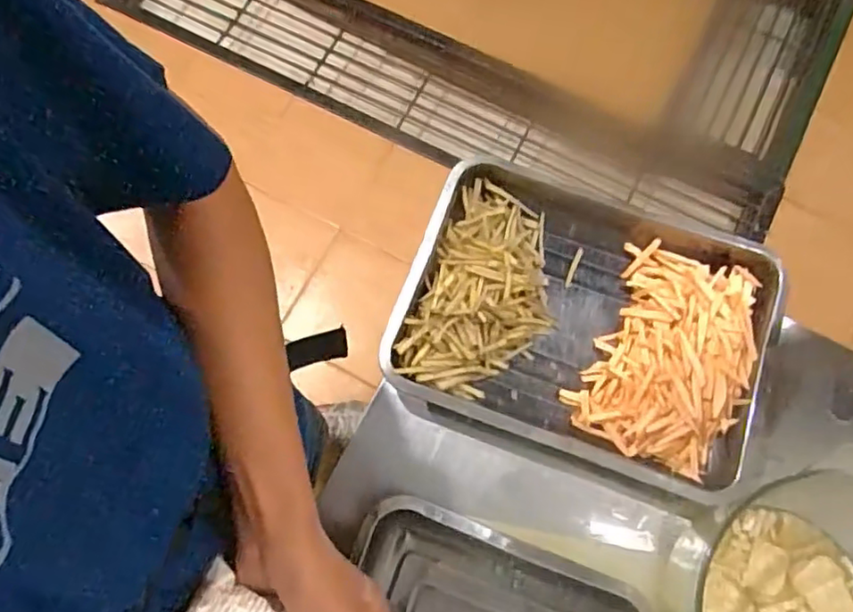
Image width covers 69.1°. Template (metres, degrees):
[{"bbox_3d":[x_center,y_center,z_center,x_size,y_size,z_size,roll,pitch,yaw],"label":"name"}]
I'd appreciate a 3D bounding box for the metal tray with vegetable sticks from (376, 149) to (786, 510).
[{"bbox_3d":[0.153,0.014,0.611,0.344,0.047,0.265,19,74,6],"label":"metal tray with vegetable sticks"}]

